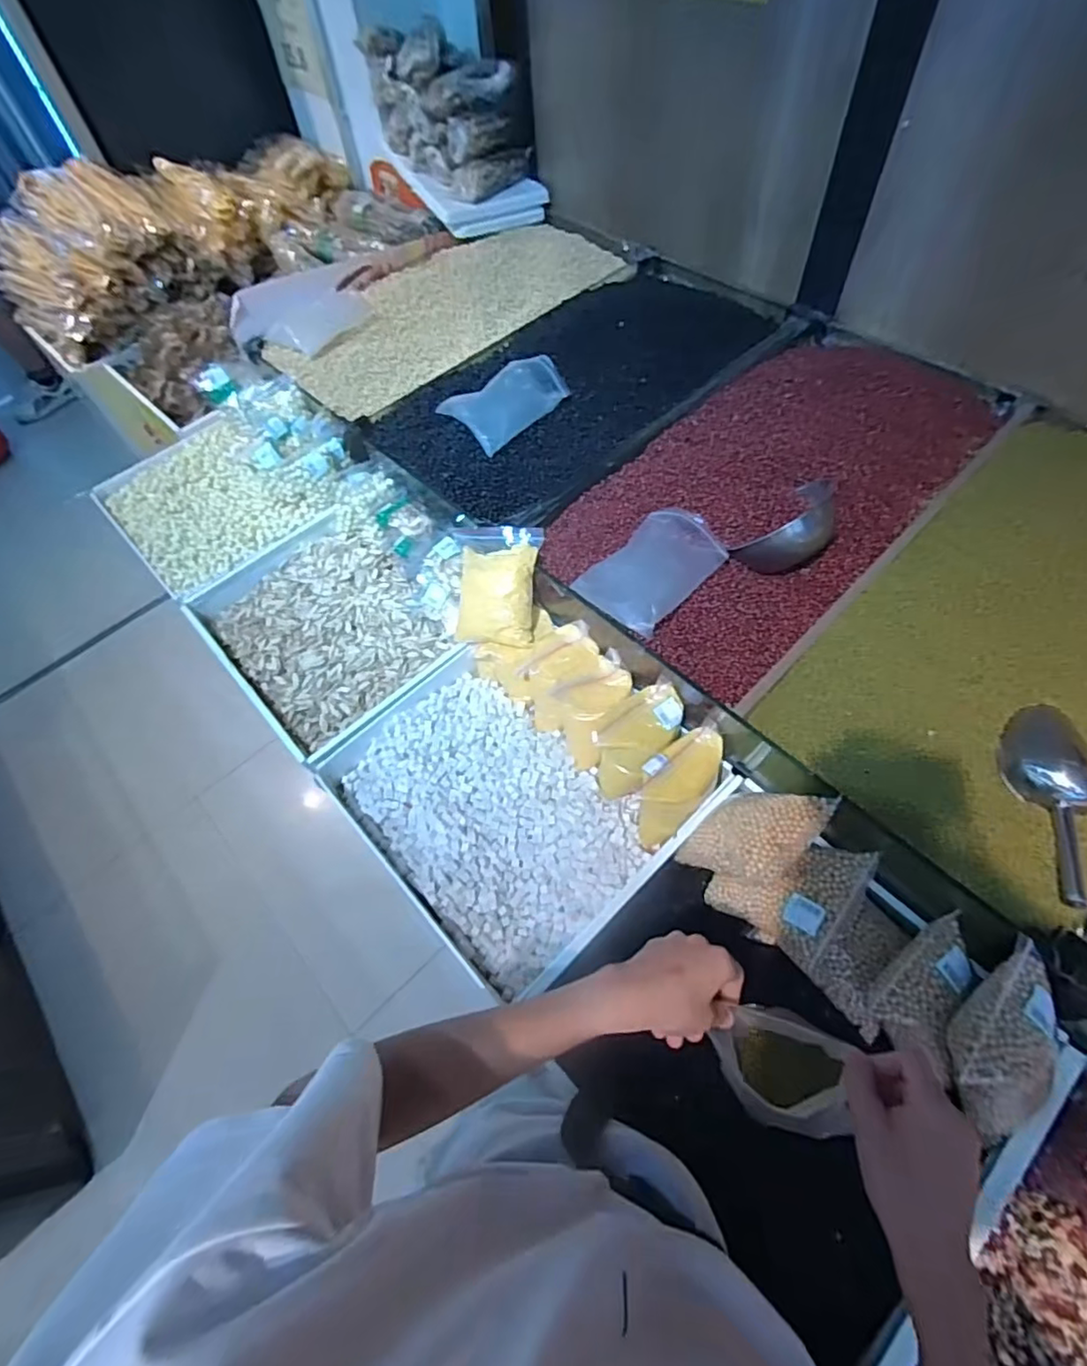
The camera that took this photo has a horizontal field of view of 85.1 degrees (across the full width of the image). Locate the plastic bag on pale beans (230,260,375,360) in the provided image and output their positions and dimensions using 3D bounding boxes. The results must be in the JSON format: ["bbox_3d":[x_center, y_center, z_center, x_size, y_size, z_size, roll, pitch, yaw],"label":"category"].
[{"bbox_3d":[-0.475,-0.769,1.193,0.211,0.058,0.259,23,63,17],"label":"plastic bag on pale beans"}]

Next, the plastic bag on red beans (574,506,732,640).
[{"bbox_3d":[0.148,-0.161,0.820,0.133,0.029,0.192,38,69,24],"label":"plastic bag on red beans"}]

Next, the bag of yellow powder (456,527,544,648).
[{"bbox_3d":[-0.078,-0.146,0.878,0.148,0.167,0.064,11,18,29],"label":"bag of yellow powder"}]

